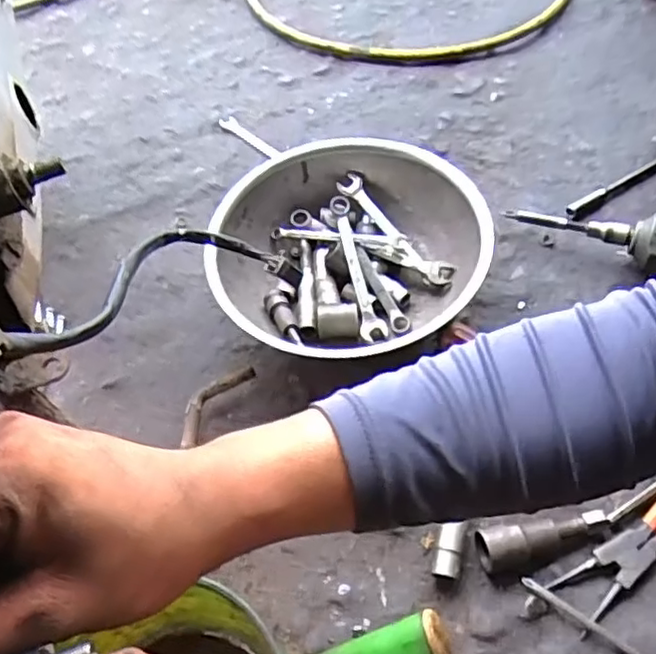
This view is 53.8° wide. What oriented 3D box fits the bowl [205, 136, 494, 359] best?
[{"bbox_3d":[0.021,-0.069,0.640,0.244,0.105,0.258,-2,56,3],"label":"bowl"}]

